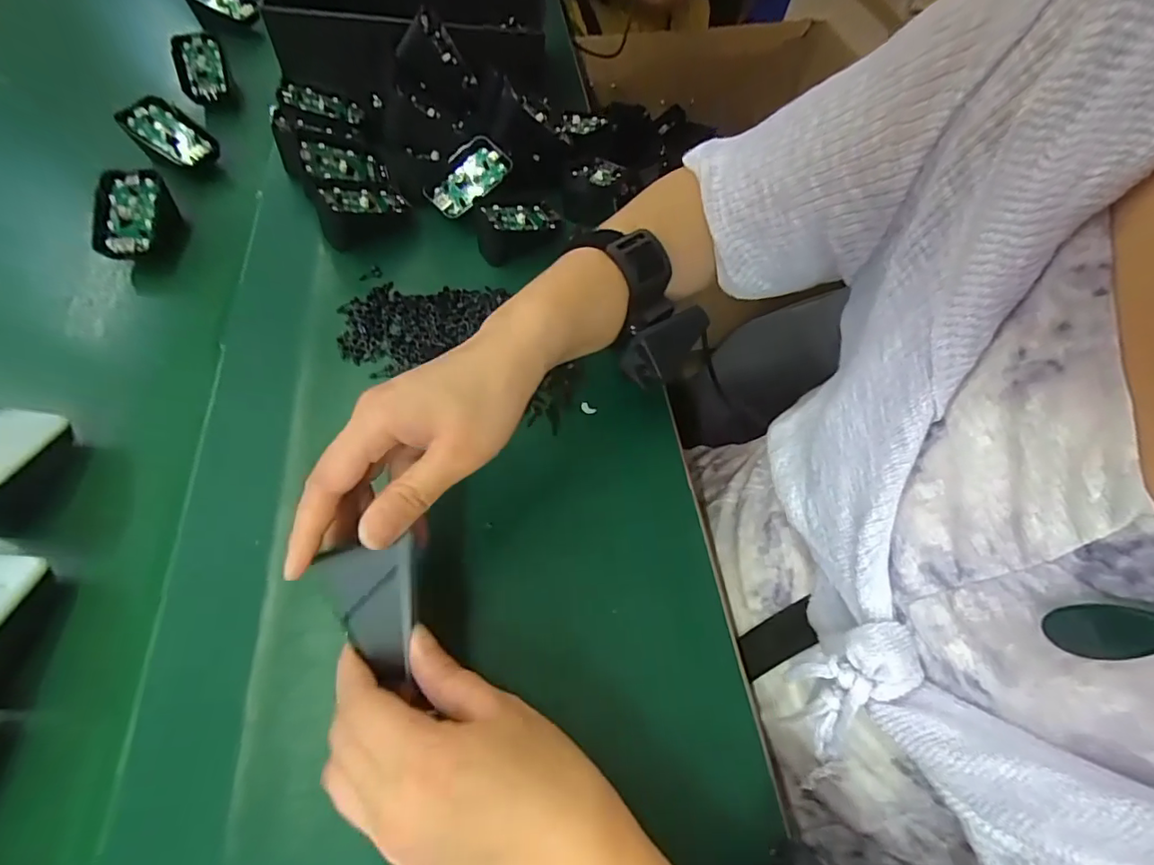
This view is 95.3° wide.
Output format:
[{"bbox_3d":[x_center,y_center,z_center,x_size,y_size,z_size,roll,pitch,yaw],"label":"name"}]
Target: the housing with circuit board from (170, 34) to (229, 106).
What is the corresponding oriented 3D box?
[{"bbox_3d":[-0.355,-0.343,0.494,0.042,0.012,0.071,-15,84,-8],"label":"housing with circuit board"}]

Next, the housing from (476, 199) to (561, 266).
[{"bbox_3d":[-0.047,-0.170,0.426,0.068,0.033,0.057,-10,61,-10],"label":"housing"}]

